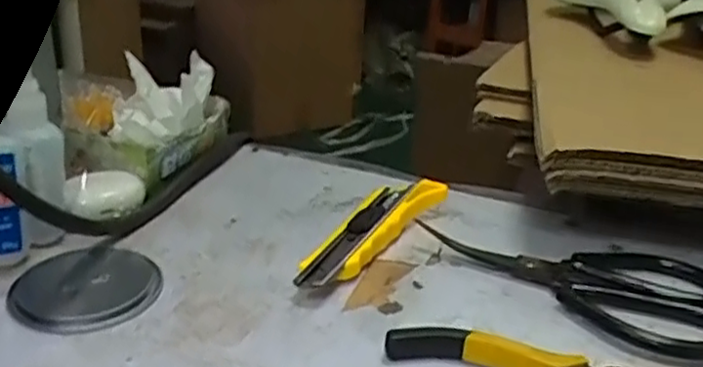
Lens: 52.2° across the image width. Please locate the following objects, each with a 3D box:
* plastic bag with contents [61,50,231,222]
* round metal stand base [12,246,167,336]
[{"bbox_3d":[-0.172,-0.042,0.527,0.116,0.075,0.173,10,27,20],"label":"plastic bag with contents"},{"bbox_3d":[-0.151,0.057,0.407,0.079,0.009,0.082,-2,25,-10],"label":"round metal stand base"}]

